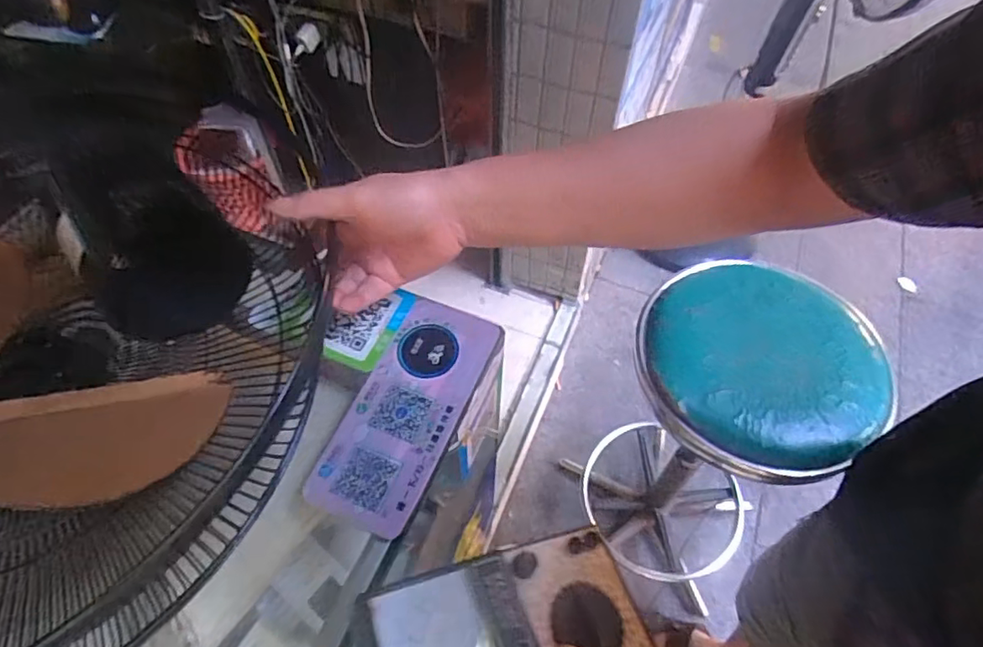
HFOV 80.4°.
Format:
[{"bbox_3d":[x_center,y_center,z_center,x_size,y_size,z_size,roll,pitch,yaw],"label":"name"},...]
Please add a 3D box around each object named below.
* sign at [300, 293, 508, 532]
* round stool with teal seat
[{"bbox_3d":[-0.069,0.066,0.475,0.089,0.006,0.197,21,58,13],"label":"sign"},{"bbox_3d":[0.360,0.235,1.025,0.297,0.733,0.323,-35,63,-21],"label":"round stool with teal seat"}]

